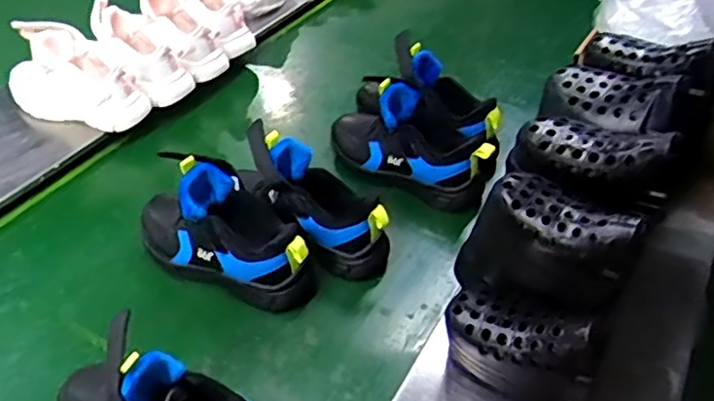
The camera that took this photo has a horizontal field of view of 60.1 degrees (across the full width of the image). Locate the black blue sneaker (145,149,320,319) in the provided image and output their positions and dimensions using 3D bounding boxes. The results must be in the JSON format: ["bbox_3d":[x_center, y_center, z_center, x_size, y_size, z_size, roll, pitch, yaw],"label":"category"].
[{"bbox_3d":[-0.166,0.025,0.723,0.248,0.129,0.105,26,49,25],"label":"black blue sneaker"}]

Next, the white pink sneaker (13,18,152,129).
[{"bbox_3d":[-0.426,-0.183,0.938,0.203,0.150,0.089,12,44,13],"label":"white pink sneaker"}]

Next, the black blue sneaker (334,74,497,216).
[{"bbox_3d":[0.069,-0.084,0.868,0.250,0.129,0.102,19,46,20],"label":"black blue sneaker"}]

